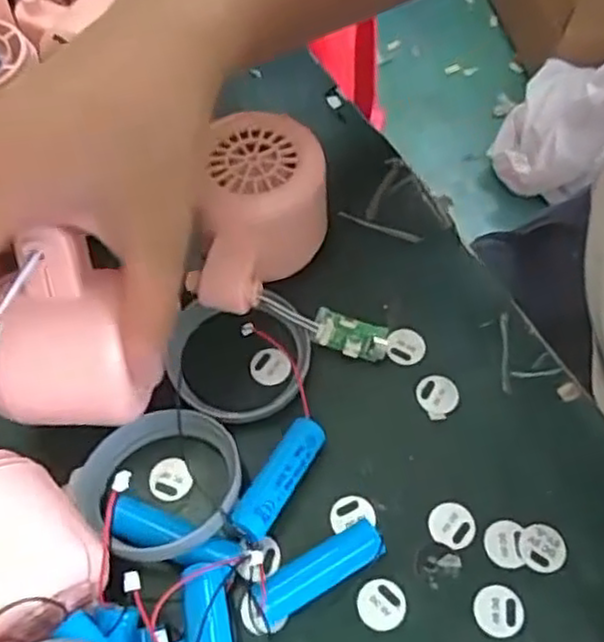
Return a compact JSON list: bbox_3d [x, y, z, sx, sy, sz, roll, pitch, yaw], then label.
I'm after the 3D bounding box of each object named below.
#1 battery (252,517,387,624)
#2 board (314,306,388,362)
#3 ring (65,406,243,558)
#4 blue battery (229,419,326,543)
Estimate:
[{"bbox_3d":[0.006,0.088,0.245,0.048,0.014,0.015,-26,63,-15],"label":"battery"},{"bbox_3d":[0.020,0.006,0.286,0.031,0.004,0.016,18,98,-9],"label":"board"},{"bbox_3d":[-0.052,0.058,0.257,0.057,0.020,0.060,0,59,-1],"label":"ring"},{"bbox_3d":[-0.008,0.059,0.257,0.014,0.016,0.048,28,63,15],"label":"blue battery"}]

